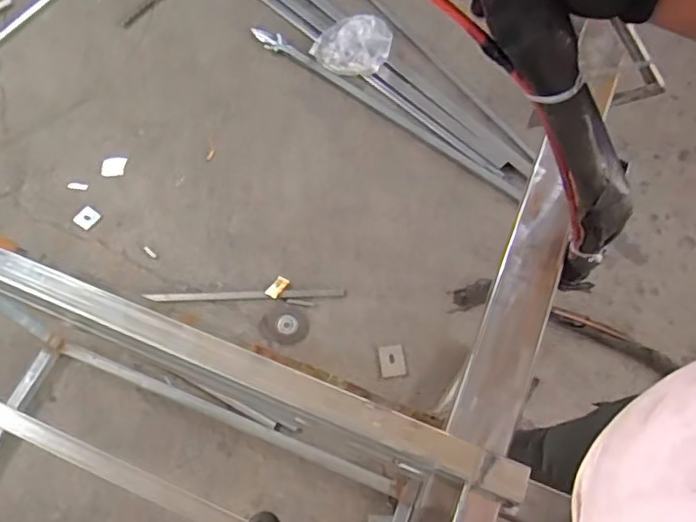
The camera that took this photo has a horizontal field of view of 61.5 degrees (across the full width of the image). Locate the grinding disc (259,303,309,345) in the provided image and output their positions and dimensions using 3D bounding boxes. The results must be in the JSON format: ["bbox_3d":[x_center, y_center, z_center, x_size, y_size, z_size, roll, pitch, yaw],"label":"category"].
[{"bbox_3d":[-0.171,0.170,1.573,0.128,0.008,0.106,15,66,8],"label":"grinding disc"}]

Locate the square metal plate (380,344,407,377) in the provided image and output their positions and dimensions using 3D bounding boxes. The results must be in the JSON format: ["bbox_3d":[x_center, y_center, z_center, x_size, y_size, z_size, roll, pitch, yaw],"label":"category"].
[{"bbox_3d":[0.117,0.259,1.529,0.061,0.010,0.081,-5,65,-2],"label":"square metal plate"}]

